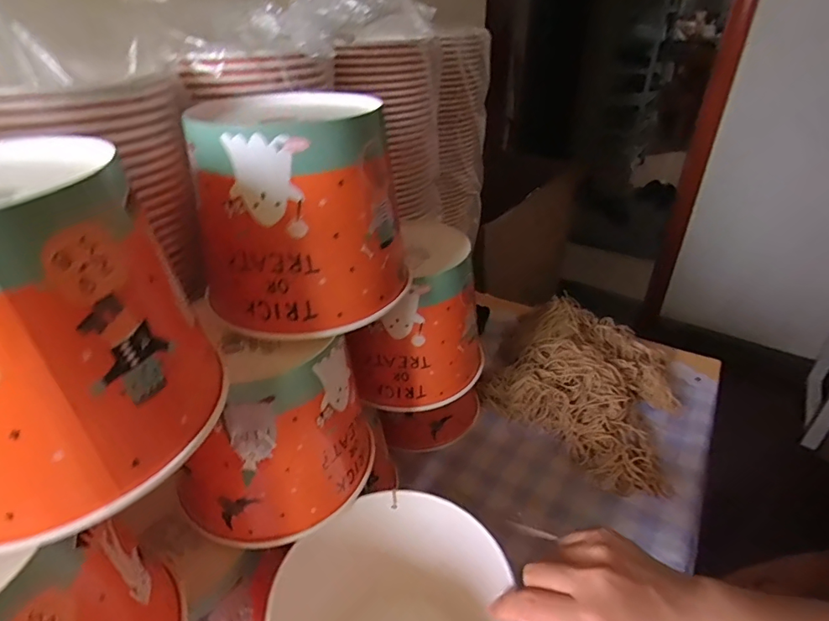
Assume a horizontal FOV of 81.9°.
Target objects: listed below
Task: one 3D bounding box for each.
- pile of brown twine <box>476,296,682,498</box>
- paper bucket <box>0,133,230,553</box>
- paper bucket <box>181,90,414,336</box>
[{"bbox_3d":[0.222,0.087,0.650,0.244,0.068,0.289,15,37,22],"label":"pile of brown twine"},{"bbox_3d":[-0.174,0.010,0.216,0.117,0.131,0.140,9,35,15],"label":"paper bucket"},{"bbox_3d":[-0.077,-0.072,0.336,0.142,0.132,0.116,-3,34,-3],"label":"paper bucket"}]

